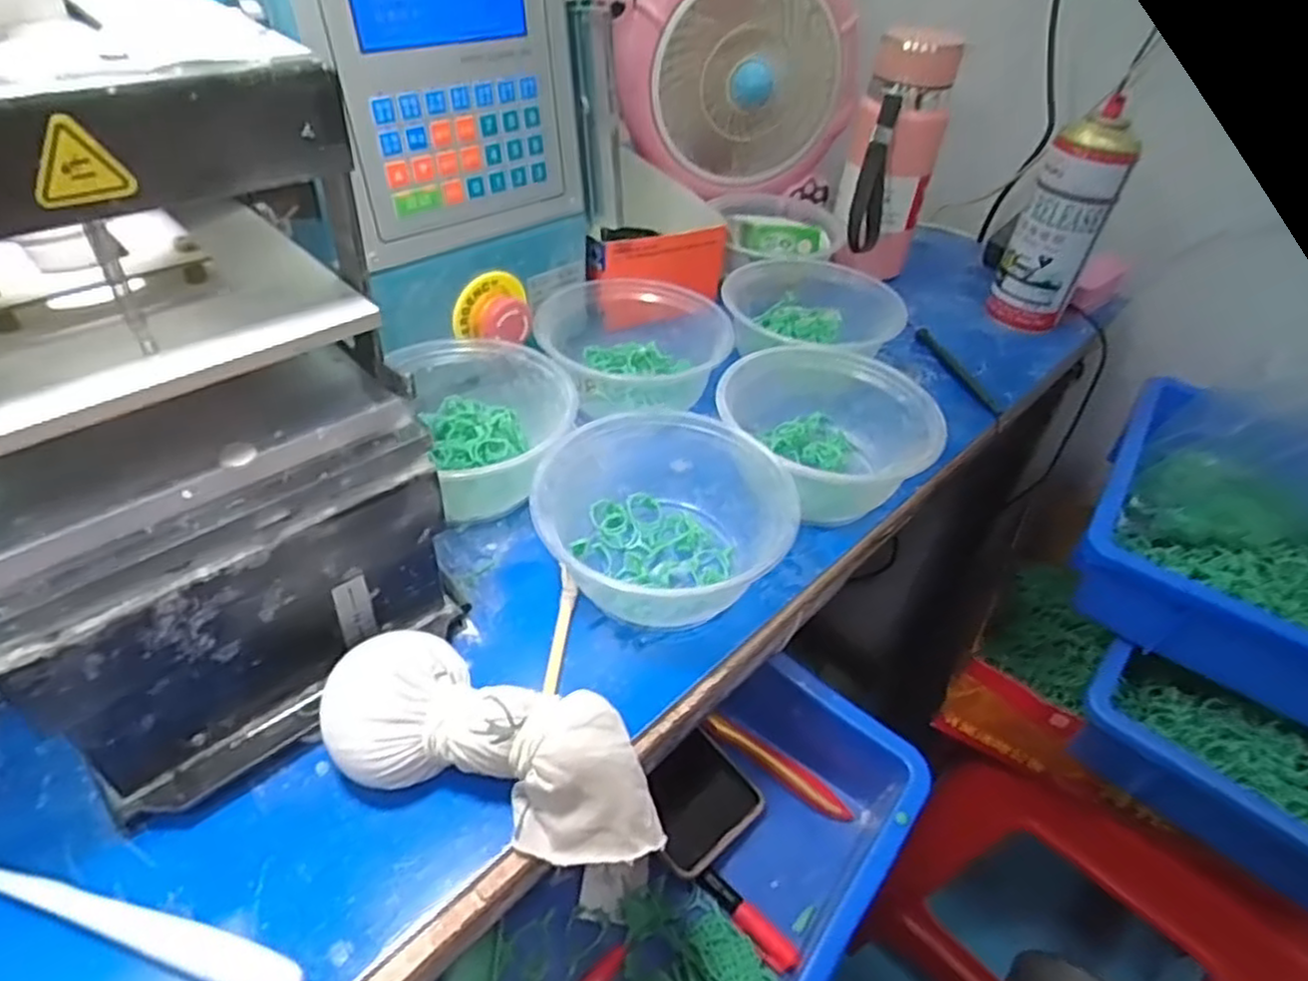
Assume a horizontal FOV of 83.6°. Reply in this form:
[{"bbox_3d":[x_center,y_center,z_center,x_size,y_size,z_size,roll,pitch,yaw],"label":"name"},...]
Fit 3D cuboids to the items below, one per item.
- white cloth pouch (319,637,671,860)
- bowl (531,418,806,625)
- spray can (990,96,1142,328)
[{"bbox_3d":[-0.066,0.107,0.311,0.142,0.047,0.058,13,43,7],"label":"white cloth pouch"},{"bbox_3d":[-0.003,0.012,0.407,0.127,0.062,0.116,4,42,-3],"label":"bowl"},{"bbox_3d":[0.343,-0.222,0.619,0.063,0.180,0.059,24,45,18],"label":"spray can"}]

